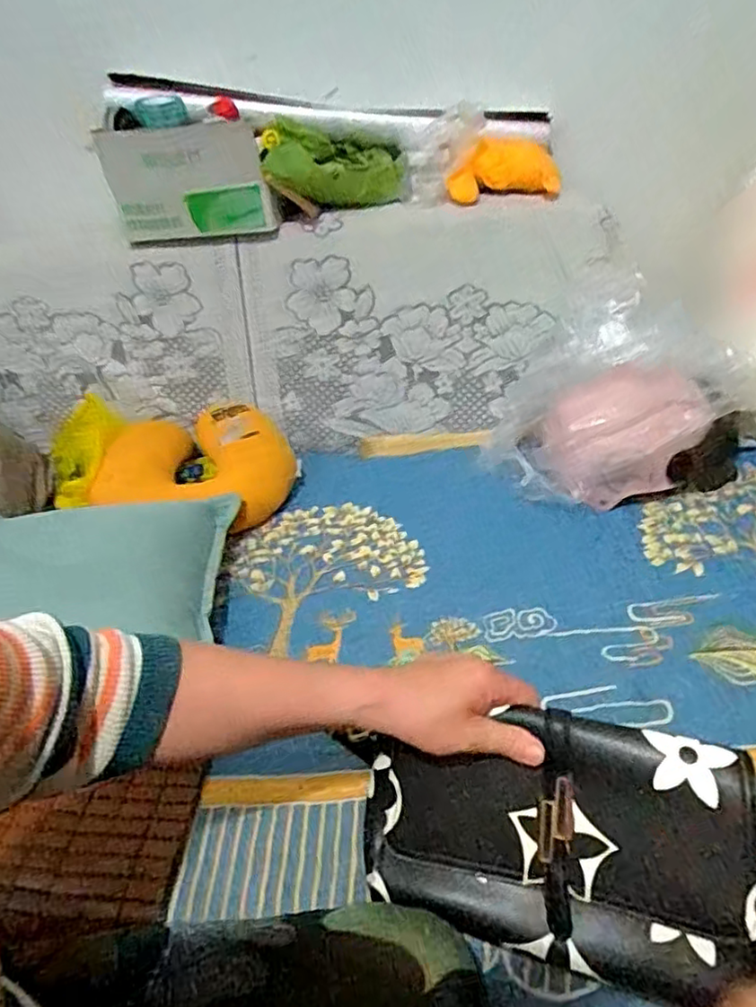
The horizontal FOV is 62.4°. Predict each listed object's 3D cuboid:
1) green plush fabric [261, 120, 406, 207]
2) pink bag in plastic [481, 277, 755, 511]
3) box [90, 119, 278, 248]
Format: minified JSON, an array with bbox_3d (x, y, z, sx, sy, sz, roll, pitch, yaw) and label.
[{"bbox_3d":[-0.063,-0.522,0.976,0.216,0.104,0.059,10,37,-1],"label":"green plush fabric"},{"bbox_3d":[0.313,-0.132,0.833,0.348,0.258,0.135,6,38,18],"label":"pink bag in plastic"},{"bbox_3d":[-0.284,-0.470,0.928,0.253,0.162,0.038,2,47,14],"label":"box"}]

